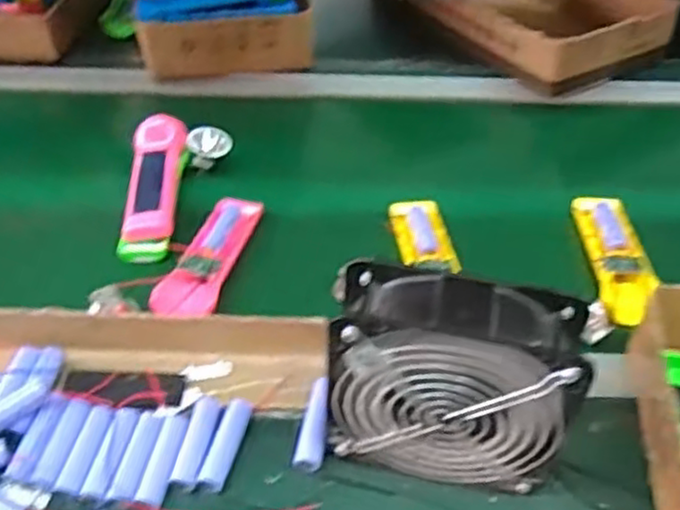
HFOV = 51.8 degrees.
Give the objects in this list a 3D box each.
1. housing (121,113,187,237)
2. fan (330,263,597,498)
[{"bbox_3d":[-0.182,-0.081,0.688,0.047,0.028,0.154,-2,46,-2],"label":"housing"},{"bbox_3d":[0.069,0.083,0.449,0.149,0.150,0.063,9,45,9],"label":"fan"}]

